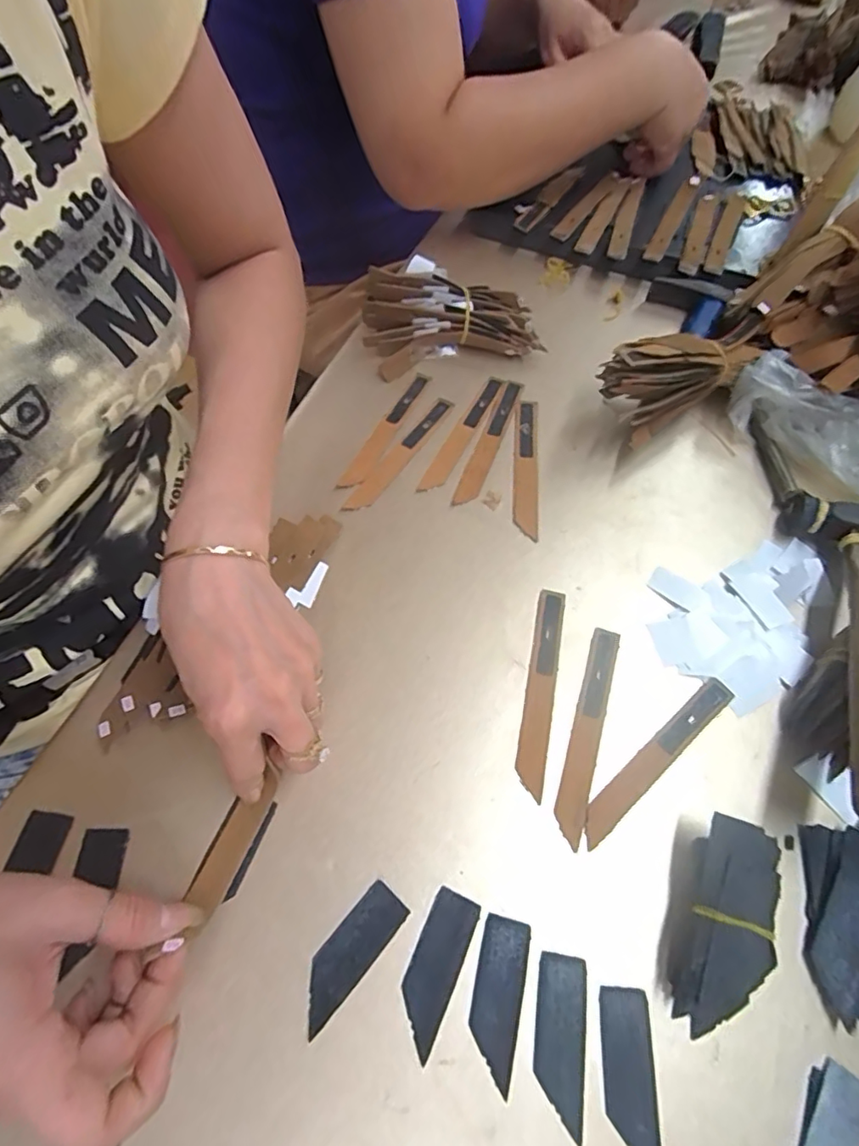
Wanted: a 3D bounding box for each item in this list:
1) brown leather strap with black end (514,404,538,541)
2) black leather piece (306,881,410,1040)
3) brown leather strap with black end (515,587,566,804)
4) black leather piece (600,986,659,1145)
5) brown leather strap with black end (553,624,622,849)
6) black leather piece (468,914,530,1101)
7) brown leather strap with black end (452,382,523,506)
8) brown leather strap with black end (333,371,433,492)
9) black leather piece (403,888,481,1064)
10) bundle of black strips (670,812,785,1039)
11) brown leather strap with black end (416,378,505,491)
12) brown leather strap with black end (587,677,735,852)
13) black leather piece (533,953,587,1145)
[{"bbox_3d":[0.071,-0.080,0.399,0.017,0.004,0.123,4,63,1],"label":"brown leather strap with black end"},{"bbox_3d":[-0.039,0.184,0.261,0.023,0.004,0.063,38,68,17],"label":"black leather piece"},{"bbox_3d":[0.067,0.068,0.323,0.018,0.004,0.122,12,63,5],"label":"brown leather strap with black end"},{"bbox_3d":[0.090,0.225,0.240,0.022,0.004,0.063,5,63,1],"label":"black leather piece"},{"bbox_3d":[0.092,0.089,0.310,0.016,0.004,0.123,18,64,8],"label":"brown leather strap with black end"},{"bbox_3d":[0.032,0.200,0.252,0.023,0.004,0.062,14,63,6],"label":"black leather piece"},{"bbox_3d":[0.045,-0.099,0.406,0.015,0.005,0.119,18,66,13],"label":"brown leather strap with black end"},{"bbox_3d":[-0.034,-0.110,0.415,0.017,0.004,0.122,20,65,19],"label":"brown leather strap with black end"},{"bbox_3d":[0.003,0.189,0.257,0.022,0.004,0.064,23,65,10],"label":"black leather piece"},{"bbox_3d":[0.138,0.166,0.255,0.036,0.033,0.087,25,65,12],"label":"bundle of black strips"},{"bbox_3d":[0.026,-0.107,0.410,0.016,0.005,0.121,25,65,12],"label":"brown leather strap with black end"},{"bbox_3d":[0.129,0.104,0.303,0.121,0.004,0.016,-37,69,-18],"label":"brown leather strap with black end"},{"bbox_3d":[0.060,0.214,0.247,0.023,0.004,0.062,9,63,4],"label":"black leather piece"}]

